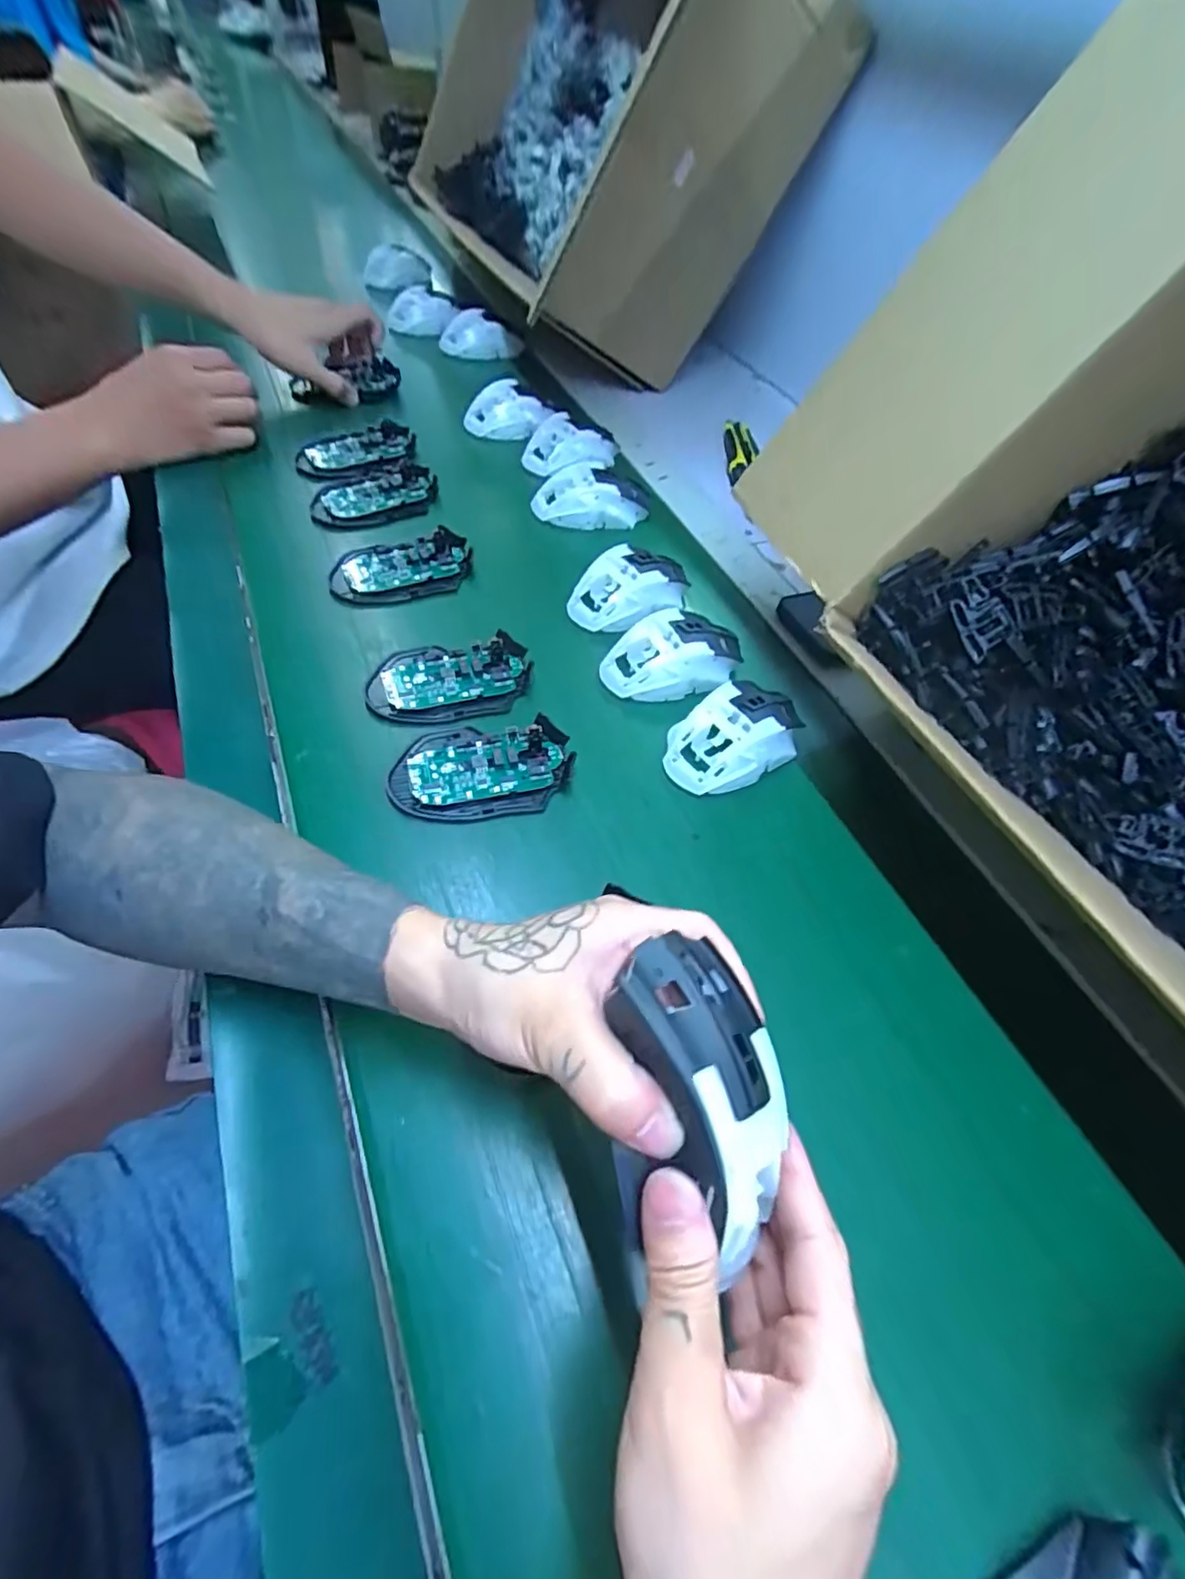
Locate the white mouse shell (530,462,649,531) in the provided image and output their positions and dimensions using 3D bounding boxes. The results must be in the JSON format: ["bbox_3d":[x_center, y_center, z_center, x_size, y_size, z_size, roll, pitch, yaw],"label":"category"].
[{"bbox_3d":[-0.001,-0.283,0.601,0.115,0.041,0.068,1,57,-6],"label":"white mouse shell"}]

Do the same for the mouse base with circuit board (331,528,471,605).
[{"bbox_3d":[-0.158,-0.186,0.516,0.113,0.012,0.062,-17,58,-12],"label":"mouse base with circuit board"}]

